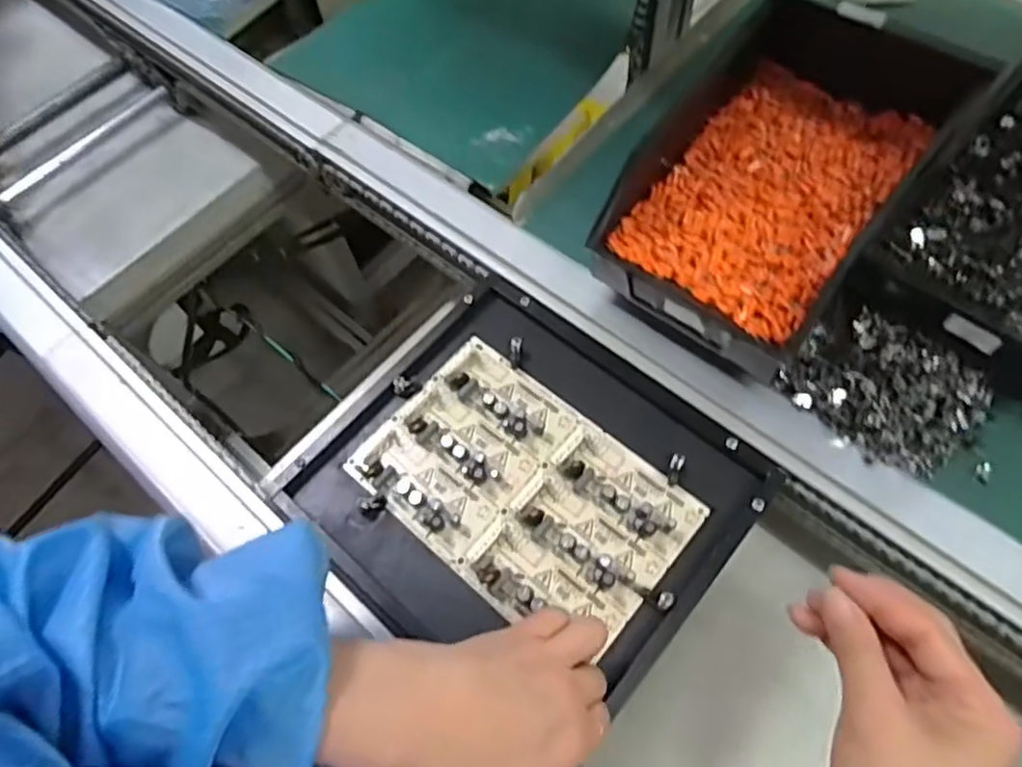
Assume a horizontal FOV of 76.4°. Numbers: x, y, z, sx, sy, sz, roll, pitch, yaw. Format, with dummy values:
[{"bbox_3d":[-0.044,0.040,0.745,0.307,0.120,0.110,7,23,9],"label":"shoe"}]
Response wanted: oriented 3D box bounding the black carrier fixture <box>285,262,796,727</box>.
[{"bbox_3d":[0.009,0.067,0.434,0.254,0.020,0.232,36,71,20],"label":"black carrier fixture"}]

